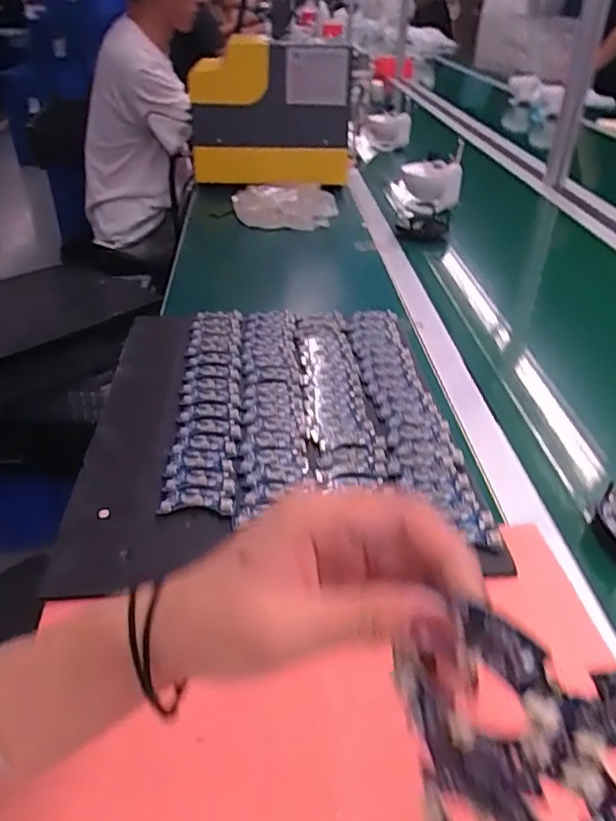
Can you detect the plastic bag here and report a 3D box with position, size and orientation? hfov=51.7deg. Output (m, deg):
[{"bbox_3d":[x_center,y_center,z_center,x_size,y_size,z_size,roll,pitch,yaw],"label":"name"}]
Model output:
[{"bbox_3d":[-0.041,-0.420,1.274,0.191,0.051,0.207,6,32,5],"label":"plastic bag"}]

